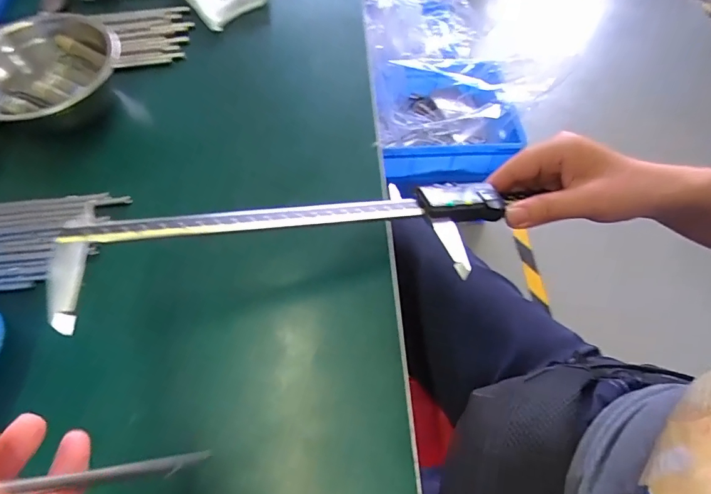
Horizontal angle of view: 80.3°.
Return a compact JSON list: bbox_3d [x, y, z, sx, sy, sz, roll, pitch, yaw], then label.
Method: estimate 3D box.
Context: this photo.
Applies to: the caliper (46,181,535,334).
[{"bbox_3d":[-0.015,-0.007,0.258,0.293,0.018,0.078,-8,60,-17],"label":"caliper"}]

